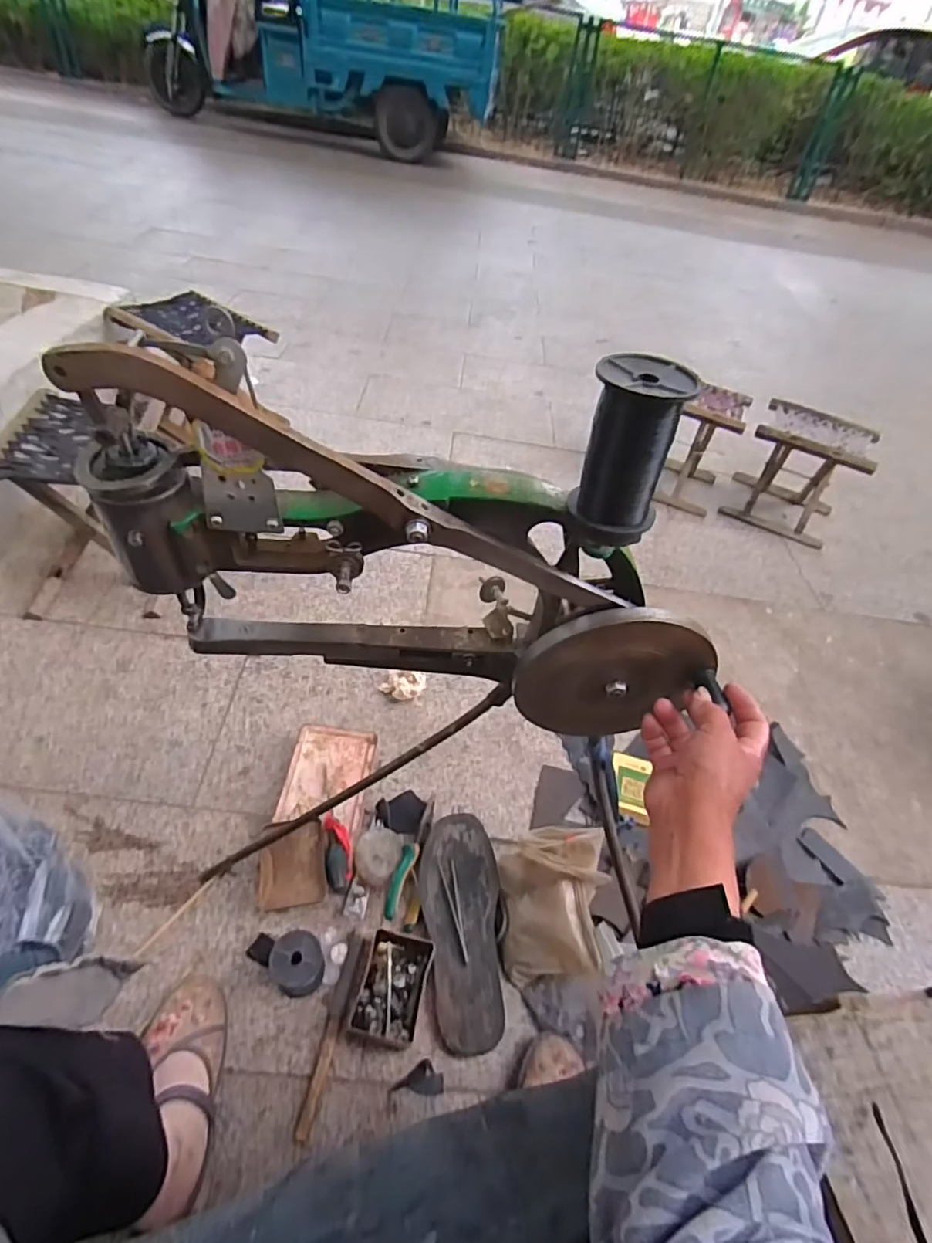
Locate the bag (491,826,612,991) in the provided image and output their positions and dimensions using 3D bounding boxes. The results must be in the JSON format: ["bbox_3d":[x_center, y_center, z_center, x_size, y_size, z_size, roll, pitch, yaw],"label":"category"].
[{"bbox_3d":[0.119,0.356,0.782,0.128,0.108,0.187,1,47,-5],"label":"bag"}]

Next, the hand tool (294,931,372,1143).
[{"bbox_3d":[-0.166,0.504,0.724,0.028,0.010,0.209,13,47,6],"label":"hand tool"}]

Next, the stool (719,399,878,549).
[{"bbox_3d":[0.855,-0.389,1.508,0.257,0.234,0.246,28,51,19],"label":"stool"}]

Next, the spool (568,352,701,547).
[{"bbox_3d":[0.099,-0.103,0.366,0.053,0.104,0.050,12,47,2],"label":"spool"}]

